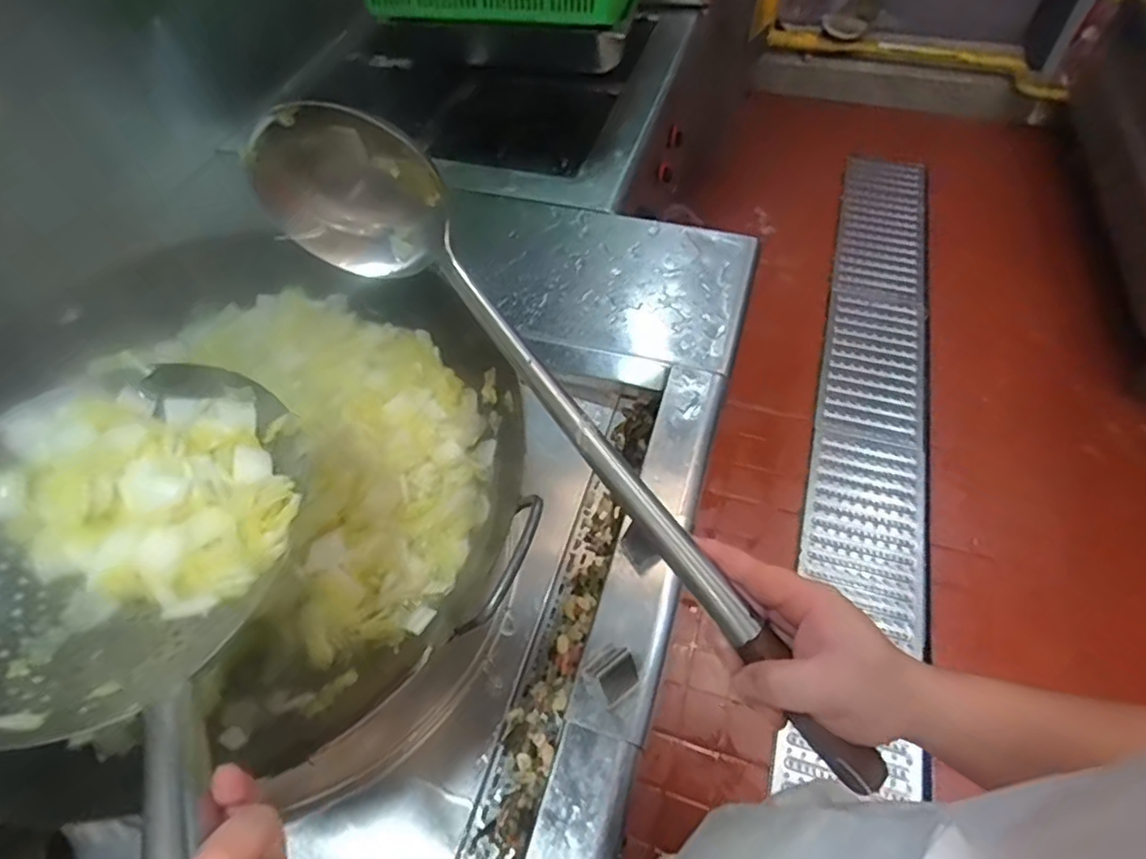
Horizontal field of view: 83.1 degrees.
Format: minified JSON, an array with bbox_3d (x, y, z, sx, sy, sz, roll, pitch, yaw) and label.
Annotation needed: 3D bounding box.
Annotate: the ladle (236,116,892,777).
[{"bbox_3d":[0.011,0.005,0.376,0.496,0.089,0.081,46,67,5],"label":"ladle"}]

